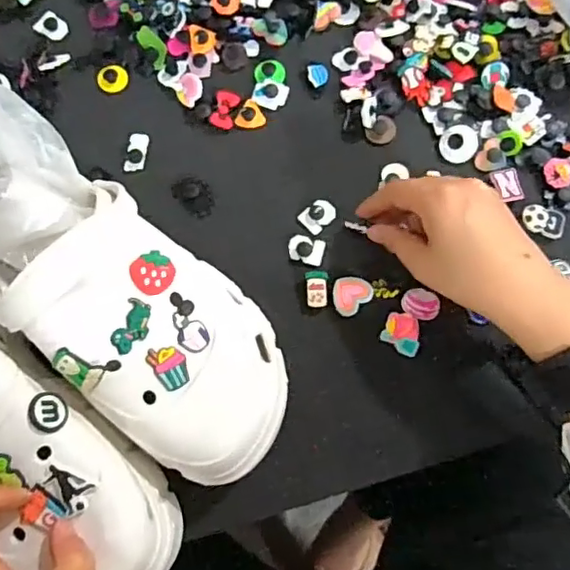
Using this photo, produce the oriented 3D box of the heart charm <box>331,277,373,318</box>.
[{"bbox_3d":[0.049,0.008,0.409,0.028,0.005,0.027,0,76,0],"label":"heart charm"}]

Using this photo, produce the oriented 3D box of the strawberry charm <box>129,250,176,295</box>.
[{"bbox_3d":[-0.077,-0.007,0.334,0.025,0.004,0.025,3,81,-18],"label":"strawberry charm"}]

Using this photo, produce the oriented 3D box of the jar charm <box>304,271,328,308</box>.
[{"bbox_3d":[0.023,0.003,0.409,0.016,0.007,0.025,-7,76,-1],"label":"jar charm"}]

